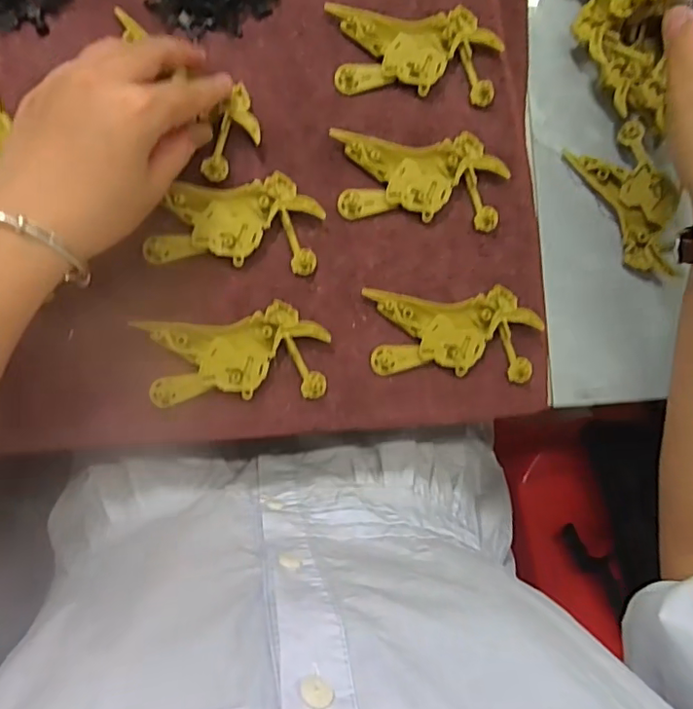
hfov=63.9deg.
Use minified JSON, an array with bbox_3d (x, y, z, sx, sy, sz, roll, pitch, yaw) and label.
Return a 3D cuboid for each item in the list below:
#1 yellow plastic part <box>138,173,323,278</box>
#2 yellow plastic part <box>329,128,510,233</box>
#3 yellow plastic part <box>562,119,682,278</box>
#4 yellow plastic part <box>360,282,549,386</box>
[{"bbox_3d":[-0.064,-0.076,0.320,0.094,0.011,0.051,3,87,-7],"label":"yellow plastic part"},{"bbox_3d":[0.045,-0.105,0.335,0.099,0.011,0.054,-2,88,-8],"label":"yellow plastic part"},{"bbox_3d":[0.185,-0.096,0.354,0.042,0.020,0.095,-27,91,-8],"label":"yellow plastic part"},{"bbox_3d":[0.063,-0.013,0.334,0.100,0.013,0.052,4,87,-7],"label":"yellow plastic part"}]

